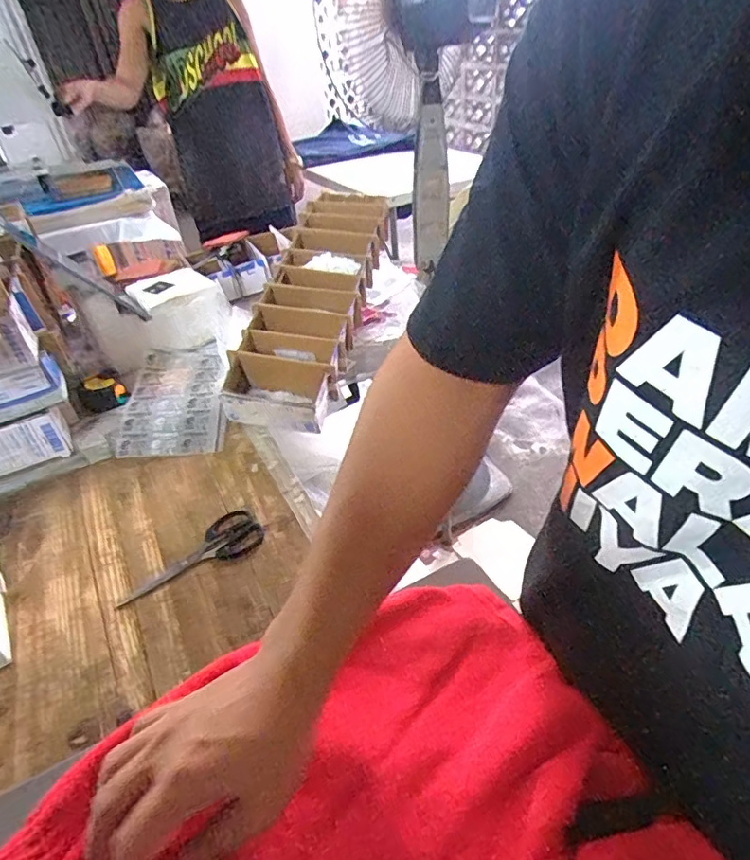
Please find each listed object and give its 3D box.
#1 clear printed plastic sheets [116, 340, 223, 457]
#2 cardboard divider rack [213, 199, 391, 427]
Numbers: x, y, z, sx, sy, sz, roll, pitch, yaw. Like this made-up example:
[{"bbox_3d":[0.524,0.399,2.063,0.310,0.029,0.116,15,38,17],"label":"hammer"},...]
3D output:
[{"bbox_3d":[-0.336,-0.062,0.908,0.158,0.044,0.287,-10,38,-5],"label":"clear printed plastic sheets"},{"bbox_3d":[-0.107,-0.258,0.993,0.173,0.098,0.596,5,54,13],"label":"cardboard divider rack"}]

